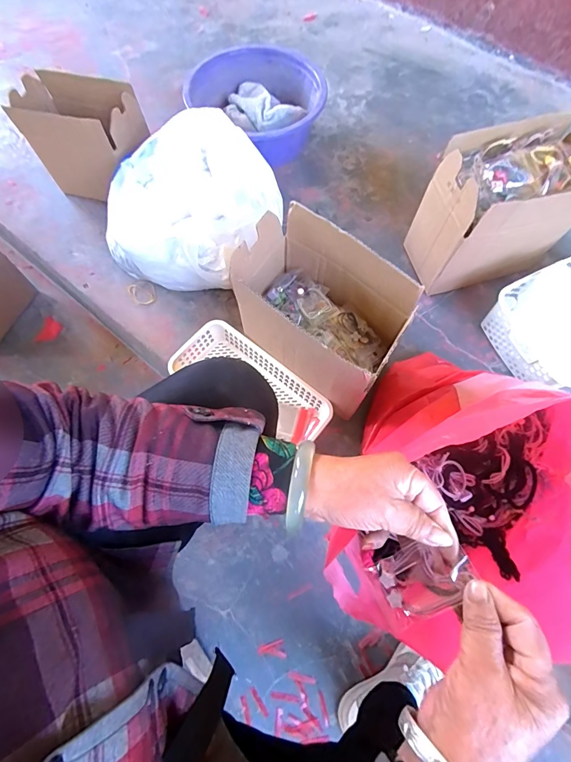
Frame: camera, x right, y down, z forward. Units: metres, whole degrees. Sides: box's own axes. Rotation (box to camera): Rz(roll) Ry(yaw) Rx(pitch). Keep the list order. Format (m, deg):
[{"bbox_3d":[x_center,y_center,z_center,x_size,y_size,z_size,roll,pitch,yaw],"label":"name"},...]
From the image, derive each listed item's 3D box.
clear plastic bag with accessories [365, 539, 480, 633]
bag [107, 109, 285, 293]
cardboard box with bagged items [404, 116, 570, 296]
[{"bbox_3d":[0.104,0.152,0.289,0.075,0.012,0.049,-37,68,17],"label":"clear plastic bag with accessories"},{"bbox_3d":[-0.171,-0.309,0.676,0.280,0.161,0.252,20,69,7],"label":"bag"},{"bbox_3d":[0.367,-0.287,0.660,0.241,0.218,0.147,-13,69,-6],"label":"cardboard box with bagged items"}]

